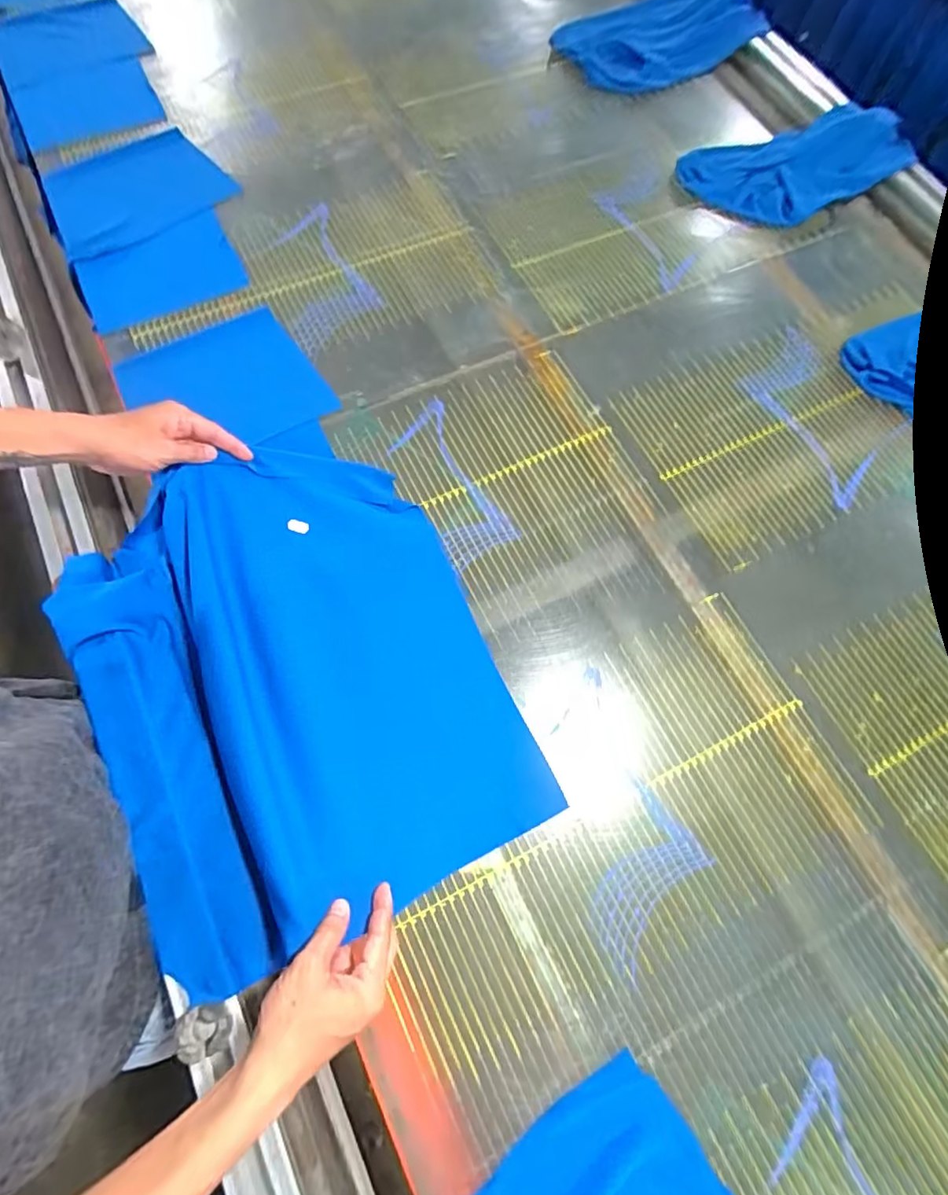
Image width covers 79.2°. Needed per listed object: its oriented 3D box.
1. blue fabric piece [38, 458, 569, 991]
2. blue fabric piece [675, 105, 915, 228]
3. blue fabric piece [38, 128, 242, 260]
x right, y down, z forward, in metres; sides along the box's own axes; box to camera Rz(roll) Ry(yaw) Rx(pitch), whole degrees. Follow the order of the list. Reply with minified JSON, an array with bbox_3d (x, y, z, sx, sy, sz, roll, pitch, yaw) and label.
[{"bbox_3d":[-0.180,0.081,0.599,0.381,0.082,0.477,-25,72,-12],"label":"blue fabric piece"},{"bbox_3d":[0.534,-0.709,0.932,0.358,0.073,0.183,-11,70,-7],"label":"blue fabric piece"},{"bbox_3d":[-0.521,-0.626,0.876,0.263,0.018,0.214,-31,73,-13],"label":"blue fabric piece"}]

